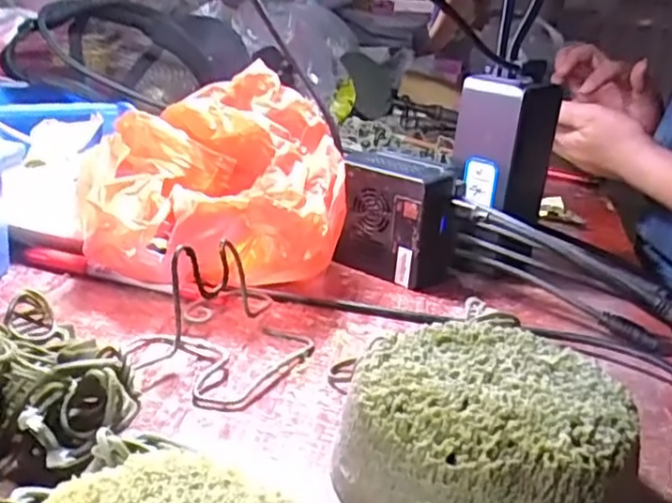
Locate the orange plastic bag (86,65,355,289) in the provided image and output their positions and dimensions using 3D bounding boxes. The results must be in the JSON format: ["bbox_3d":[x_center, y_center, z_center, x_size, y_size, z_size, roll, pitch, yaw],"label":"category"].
[{"bbox_3d":[-0.077,-0.038,0.418,0.148,0.116,0.154,-4,23,-22],"label":"orange plastic bag"}]

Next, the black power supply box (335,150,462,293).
[{"bbox_3d":[0.042,-0.022,0.454,0.075,0.078,0.055,18,25,29],"label":"black power supply box"}]

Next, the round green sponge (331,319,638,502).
[{"bbox_3d":[0.054,0.067,0.253,0.096,0.044,0.096,4,21,-2],"label":"round green sponge"}]

